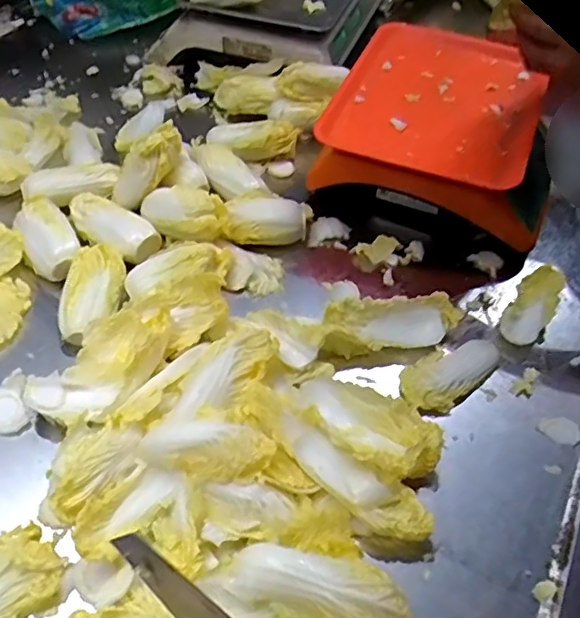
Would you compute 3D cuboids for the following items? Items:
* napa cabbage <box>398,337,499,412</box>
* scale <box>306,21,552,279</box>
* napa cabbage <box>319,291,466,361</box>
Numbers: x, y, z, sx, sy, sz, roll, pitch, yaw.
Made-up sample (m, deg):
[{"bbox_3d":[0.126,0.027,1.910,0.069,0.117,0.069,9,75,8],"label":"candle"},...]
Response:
[{"bbox_3d":[0.164,0.062,0.592,0.119,0.021,0.051,-30,59,-23],"label":"napa cabbage"},{"bbox_3d":[0.195,-0.209,0.750,0.274,0.138,0.289,22,54,15],"label":"scale"},{"bbox_3d":[0.106,0.016,0.617,0.147,0.042,0.048,-5,52,-6],"label":"napa cabbage"}]

